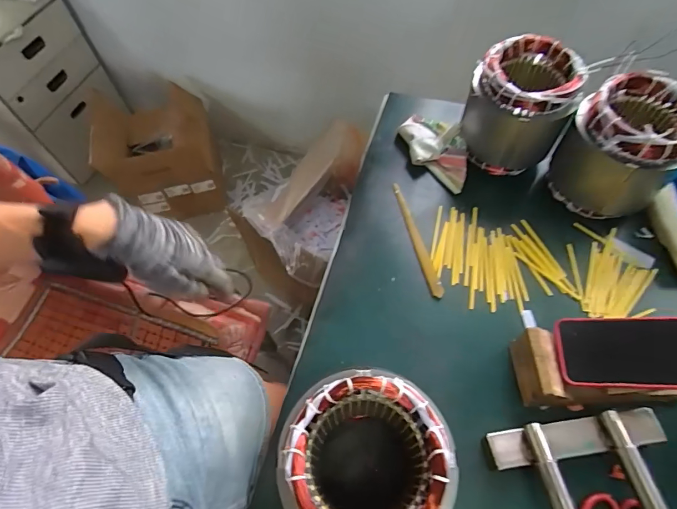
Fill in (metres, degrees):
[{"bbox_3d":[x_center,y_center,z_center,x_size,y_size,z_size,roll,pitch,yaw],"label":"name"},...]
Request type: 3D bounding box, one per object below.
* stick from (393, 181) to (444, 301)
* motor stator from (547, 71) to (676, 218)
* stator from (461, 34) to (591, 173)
[{"bbox_3d":[0.121,-0.028,0.621,0.018,0.013,0.206,-13,61,-5],"label":"stick"},{"bbox_3d":[0.420,-0.150,0.593,0.143,0.168,0.143,-1,60,2],"label":"motor stator"},{"bbox_3d":[0.281,-0.224,0.642,0.147,0.170,0.140,10,61,8],"label":"stator"}]

